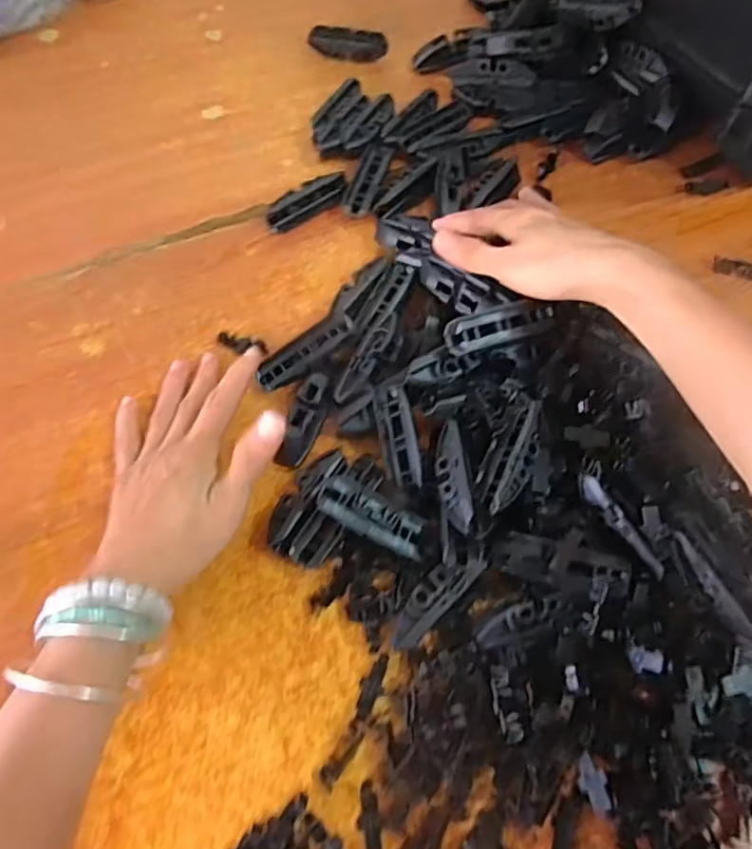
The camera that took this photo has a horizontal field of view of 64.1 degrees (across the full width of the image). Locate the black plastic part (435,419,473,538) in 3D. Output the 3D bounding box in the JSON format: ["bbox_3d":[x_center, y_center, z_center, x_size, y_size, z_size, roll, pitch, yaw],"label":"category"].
[{"bbox_3d":[0.043,0.029,0.334,0.014,0.022,0.064,-4,64,-4],"label":"black plastic part"}]

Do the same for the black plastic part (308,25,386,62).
[{"bbox_3d":[-0.025,-0.342,0.541,0.069,0.021,0.017,7,64,2],"label":"black plastic part"}]

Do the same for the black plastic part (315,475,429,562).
[{"bbox_3d":[-0.001,0.050,0.327,0.063,0.009,0.023,30,65,-8],"label":"black plastic part"}]

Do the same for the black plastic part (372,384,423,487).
[{"bbox_3d":[0.012,0.004,0.358,0.020,0.015,0.065,-9,64,-6],"label":"black plastic part"}]

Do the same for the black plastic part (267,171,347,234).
[{"bbox_3d":[-0.052,-0.171,0.461,0.067,0.015,0.023,-27,68,-14],"label":"black plastic part"}]

